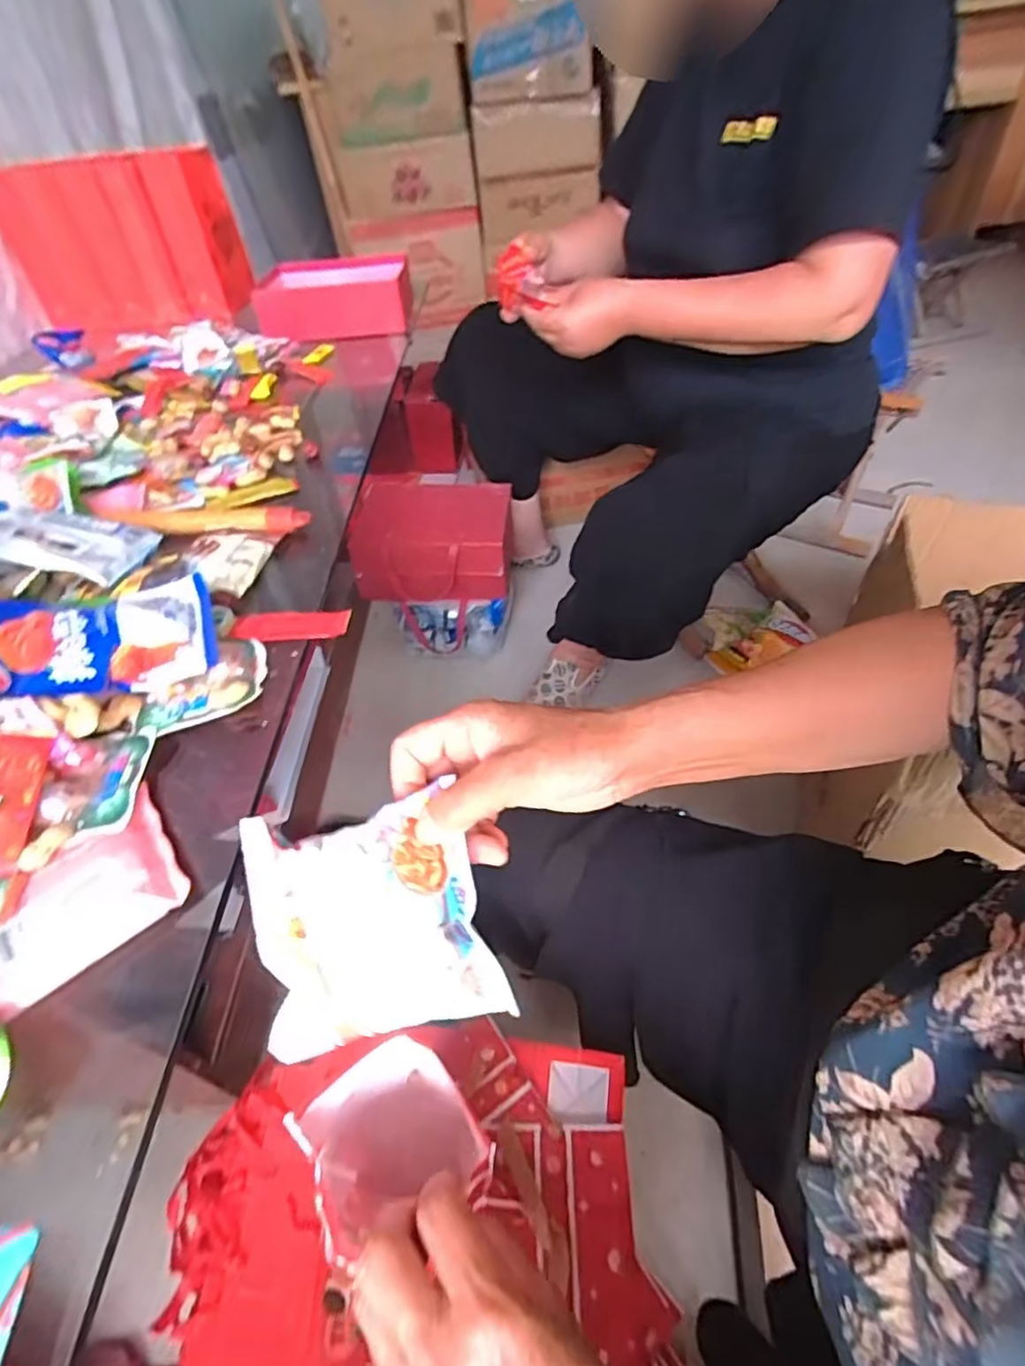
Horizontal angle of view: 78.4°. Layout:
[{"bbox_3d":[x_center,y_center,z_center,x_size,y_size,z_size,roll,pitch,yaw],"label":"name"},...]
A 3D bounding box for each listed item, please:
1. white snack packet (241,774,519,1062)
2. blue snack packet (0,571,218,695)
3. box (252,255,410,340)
[{"bbox_3d":[-0.068,0.116,0.306,0.108,0.034,0.108,-11,86,-14],"label":"white snack packet"},{"bbox_3d":[-0.339,-0.037,0.502,0.179,0.030,0.116,-10,49,-22],"label":"blue snack packet"},{"bbox_3d":[-0.323,-0.710,1.167,0.267,0.095,0.173,-5,46,2],"label":"box"}]

